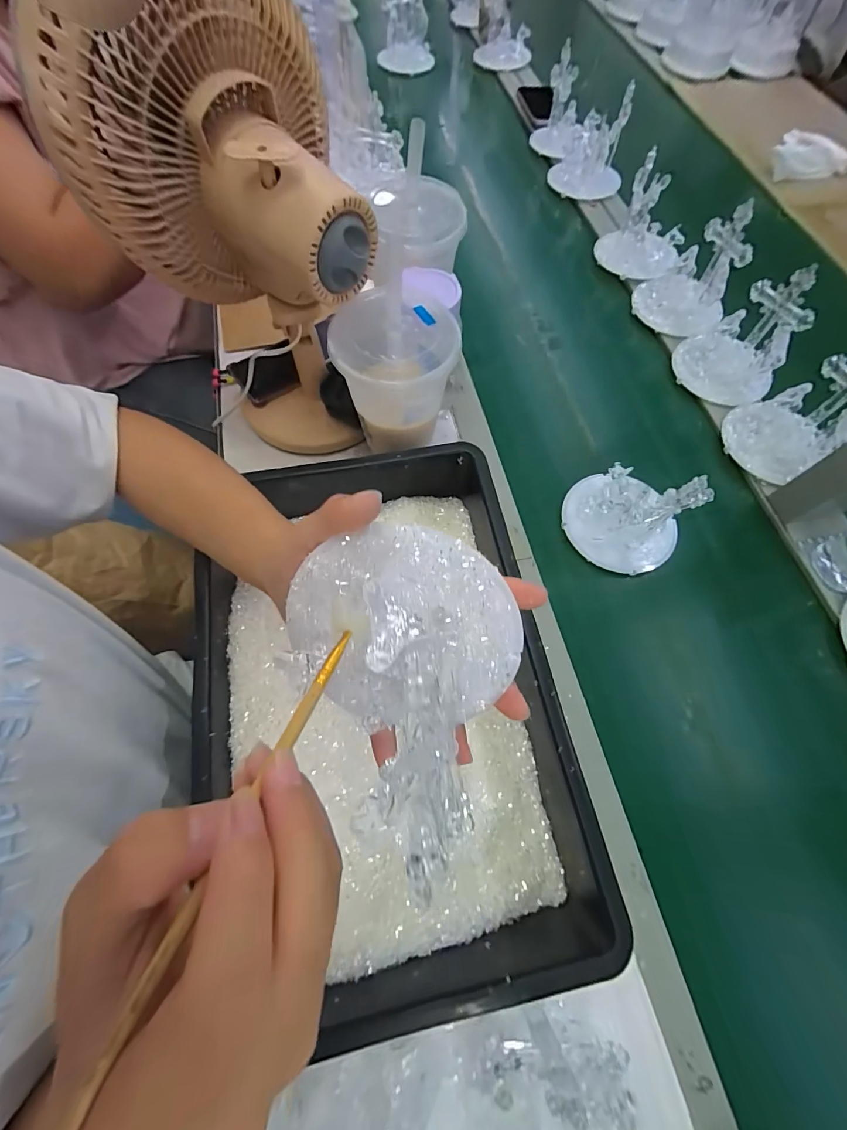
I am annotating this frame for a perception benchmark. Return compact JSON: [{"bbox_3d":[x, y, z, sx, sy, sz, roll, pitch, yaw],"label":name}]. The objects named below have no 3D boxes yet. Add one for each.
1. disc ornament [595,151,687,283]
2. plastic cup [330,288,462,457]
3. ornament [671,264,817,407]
[{"bbox_3d":[0.344,-0.527,0.613,0.123,0.120,0.111,20,68,7],"label":"disc ornament"},{"bbox_3d":[-0.026,-0.182,0.399,0.106,0.106,0.102,0,67,-1],"label":"plastic cup"},{"bbox_3d":[0.412,-0.290,0.521,0.126,0.112,0.100,39,72,14],"label":"ornament"}]

